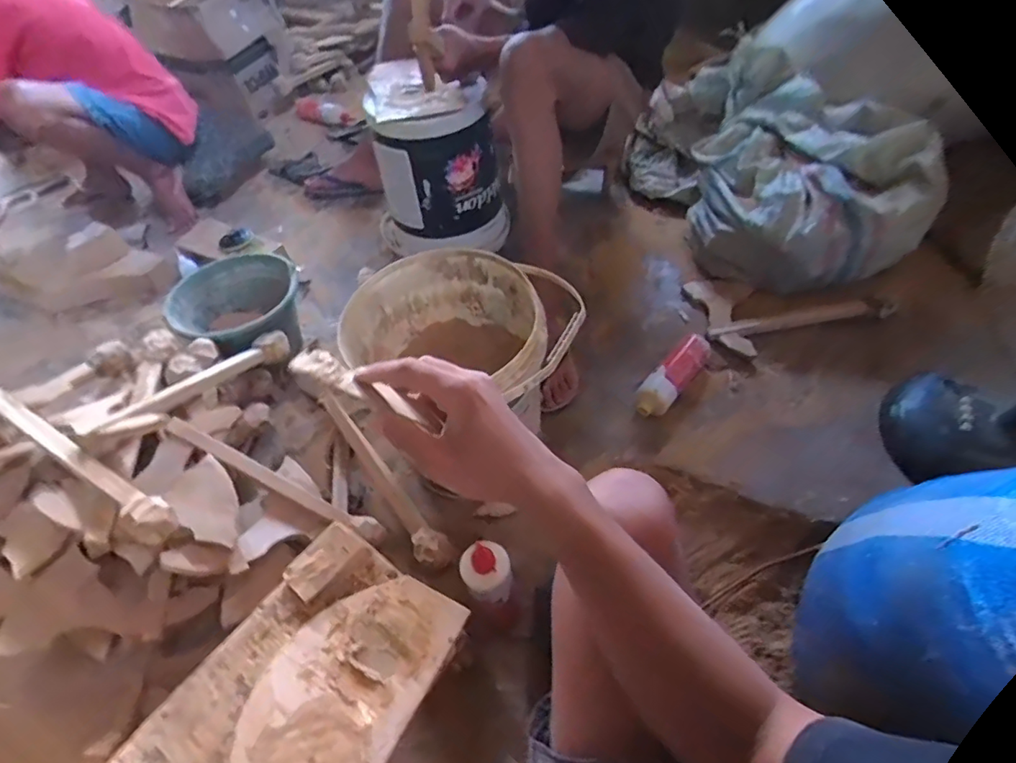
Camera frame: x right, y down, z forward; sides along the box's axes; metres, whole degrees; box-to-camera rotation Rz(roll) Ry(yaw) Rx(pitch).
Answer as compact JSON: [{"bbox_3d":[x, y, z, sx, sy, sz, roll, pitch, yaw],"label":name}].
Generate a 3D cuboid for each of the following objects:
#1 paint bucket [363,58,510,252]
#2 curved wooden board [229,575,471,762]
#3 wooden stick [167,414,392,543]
[{"bbox_3d":[-0.161,-0.517,1.242,0.272,0.328,0.248,-13,50,-3],"label":"paint bucket"},{"bbox_3d":[-0.211,0.381,0.592,0.173,0.025,0.359,22,60,19],"label":"curved wooden board"},{"bbox_3d":[-0.376,0.163,0.883,0.381,0.032,0.030,30,60,-4],"label":"wooden stick"}]

